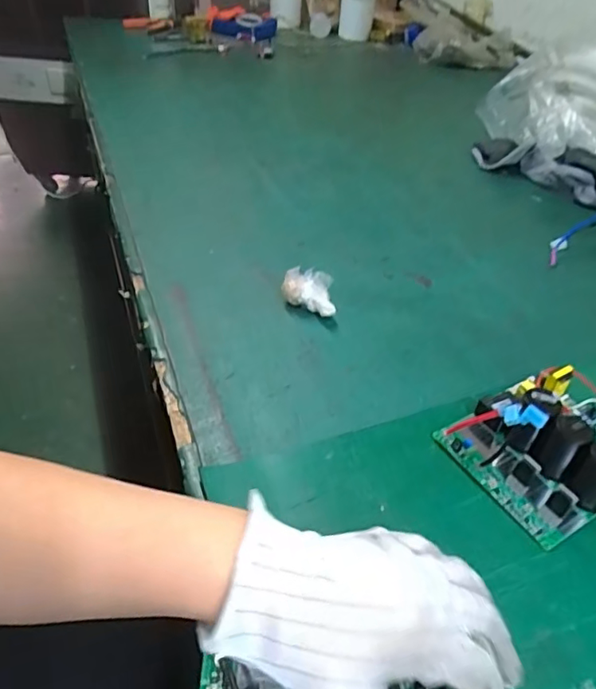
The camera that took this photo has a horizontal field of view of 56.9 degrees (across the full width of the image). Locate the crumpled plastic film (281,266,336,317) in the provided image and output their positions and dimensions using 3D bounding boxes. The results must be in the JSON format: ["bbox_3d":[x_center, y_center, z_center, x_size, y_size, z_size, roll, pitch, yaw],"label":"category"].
[{"bbox_3d":[0.011,-0.055,0.601,0.056,0.037,0.047,3,38,-1],"label":"crumpled plastic film"}]

